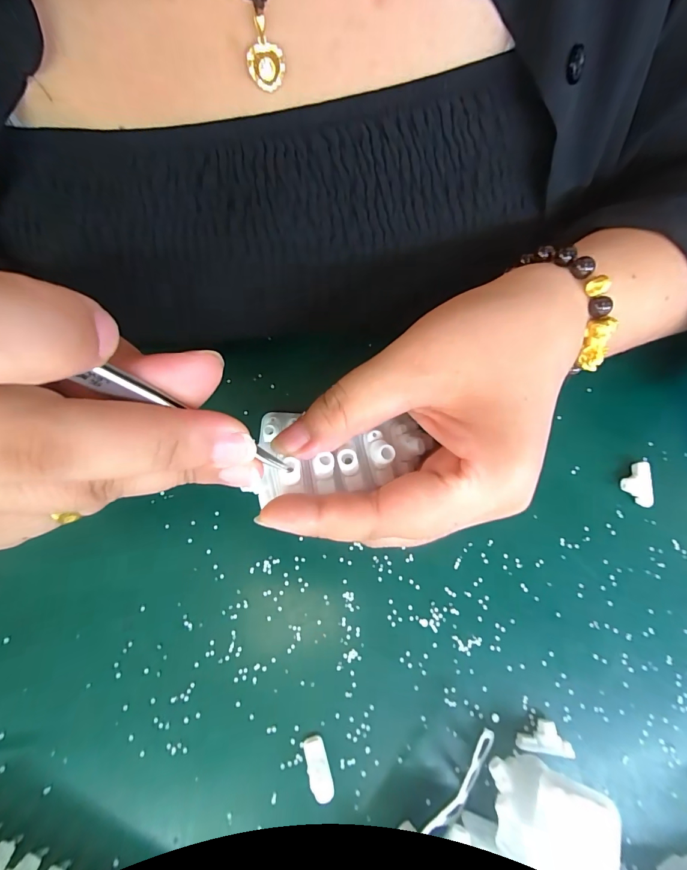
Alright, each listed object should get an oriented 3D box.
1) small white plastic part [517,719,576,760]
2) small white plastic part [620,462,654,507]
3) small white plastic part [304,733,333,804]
[{"bbox_3d":[0.089,0.134,0.169,0.023,0.007,0.013,16,74,4],"label":"small white plastic part"},{"bbox_3d":[0.154,0.025,0.201,0.012,0.010,0.023,7,73,1],"label":"small white plastic part"},{"bbox_3d":[-0.011,0.145,0.165,0.010,0.004,0.023,-15,74,-5],"label":"small white plastic part"}]

